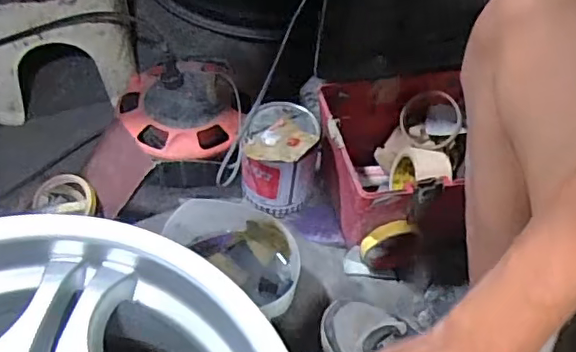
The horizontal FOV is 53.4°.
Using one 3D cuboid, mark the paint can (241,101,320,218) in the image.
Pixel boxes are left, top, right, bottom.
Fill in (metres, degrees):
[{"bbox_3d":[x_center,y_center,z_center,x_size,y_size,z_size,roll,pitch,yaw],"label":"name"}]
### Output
[{"bbox_3d":[-0.011,-0.019,0.794,0.099,0.129,0.105,10,49,3],"label":"paint can"}]

